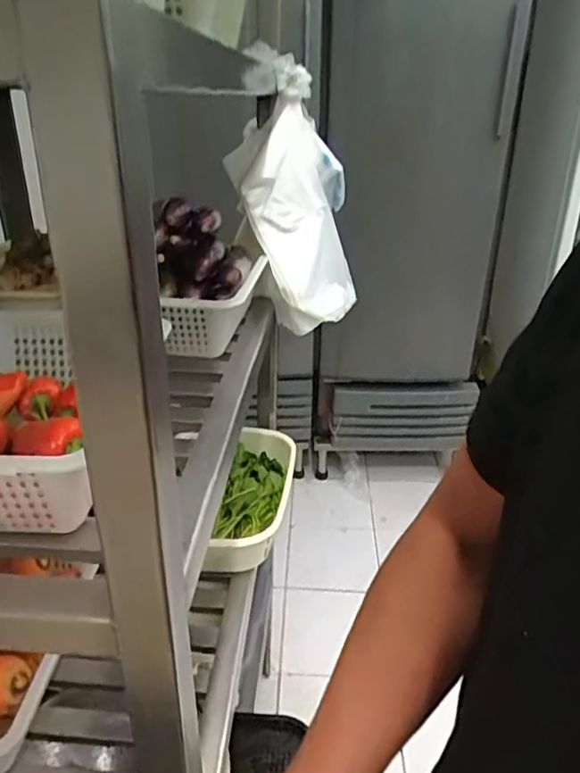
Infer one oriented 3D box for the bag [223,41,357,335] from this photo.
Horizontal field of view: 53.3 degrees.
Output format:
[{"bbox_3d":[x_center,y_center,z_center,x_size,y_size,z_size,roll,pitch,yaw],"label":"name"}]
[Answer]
[{"bbox_3d":[0.010,-0.309,0.953,0.196,0.407,0.138,-4,27,-9],"label":"bag"}]

